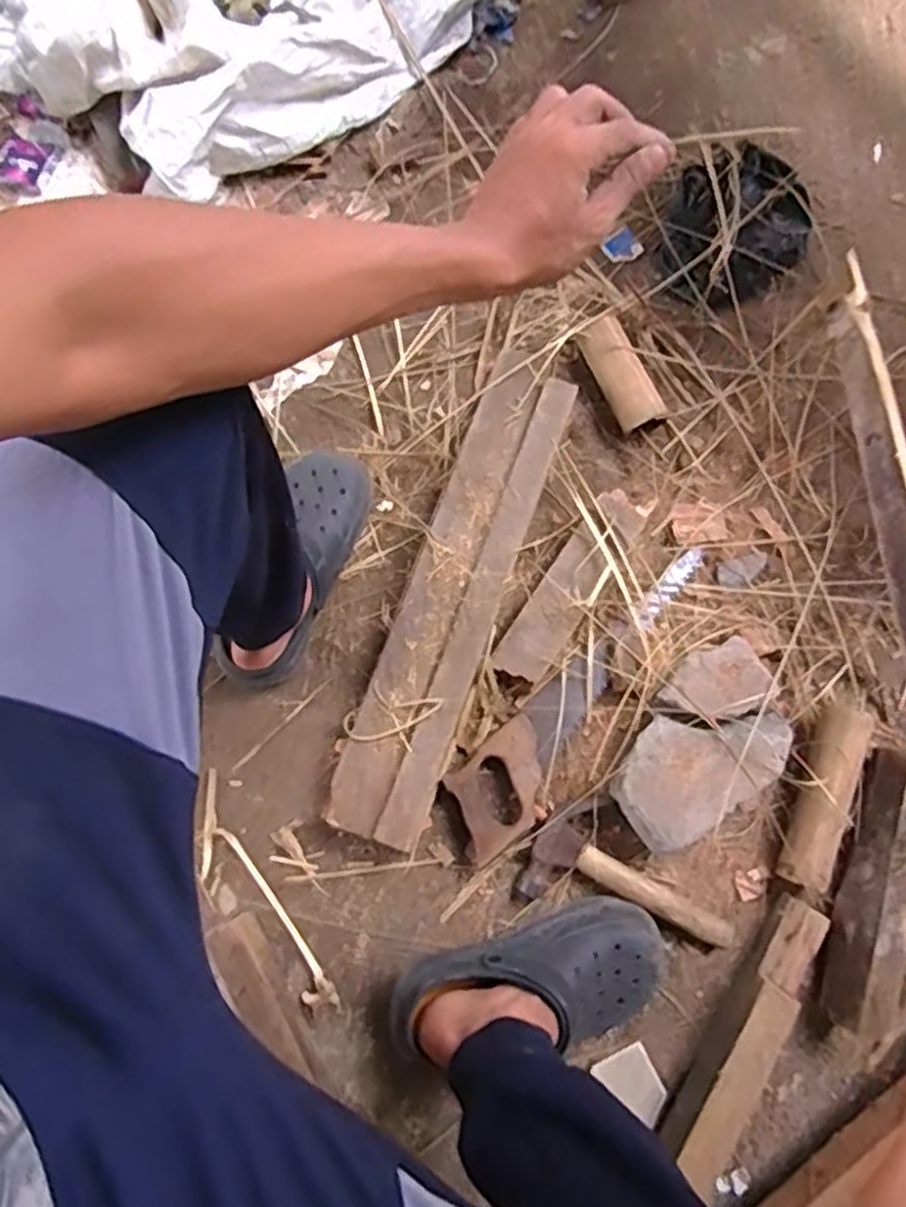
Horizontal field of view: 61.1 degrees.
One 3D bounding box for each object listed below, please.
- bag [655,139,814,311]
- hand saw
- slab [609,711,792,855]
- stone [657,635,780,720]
[{"bbox_3d":[0.337,-0.441,0.895,0.171,0.097,0.168,-6,79,-2],"label":"bag"},{"bbox_3d":[0.144,0.095,0.833,0.091,0.041,0.421,42,81,7],"label":"hand saw"},{"bbox_3d":[0.245,0.160,0.762,0.176,0.029,0.108,-35,82,-7],"label":"slab"},{"bbox_3d":[0.271,0.084,0.785,0.102,0.022,0.072,-28,81,-6],"label":"stone"}]

